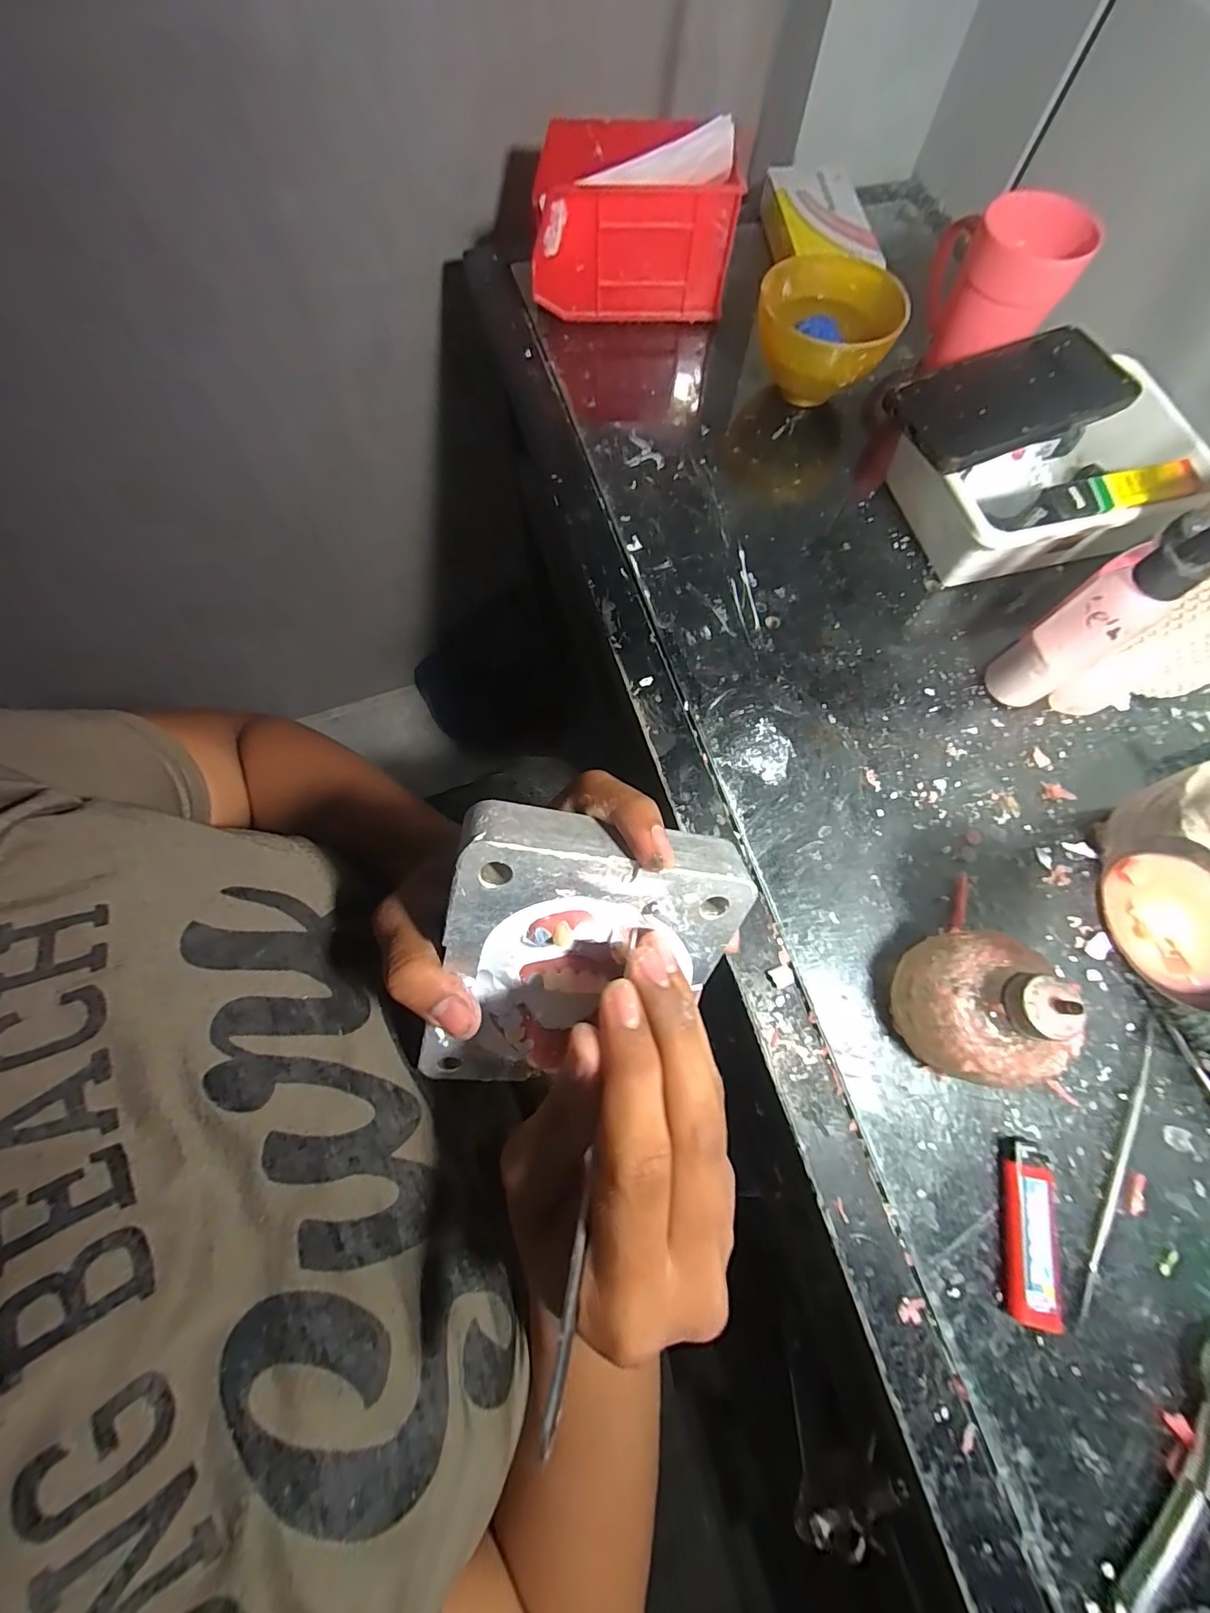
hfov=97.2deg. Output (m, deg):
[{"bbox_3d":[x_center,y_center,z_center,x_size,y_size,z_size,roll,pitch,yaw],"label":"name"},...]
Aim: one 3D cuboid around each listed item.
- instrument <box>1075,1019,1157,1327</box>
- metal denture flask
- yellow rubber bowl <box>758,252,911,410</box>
[{"bbox_3d":[0.274,0.188,0.283,0.007,0.005,0.159,31,74,9],"label":"instrument"},{"bbox_3d":[-0.012,0.069,0.220,0.107,0.136,0.026,10,32,-15],"label":"metal denture flask"},{"bbox_3d":[0.177,-0.380,0.436,0.107,0.066,0.115,0,72,0],"label":"yellow rubber bowl"}]

